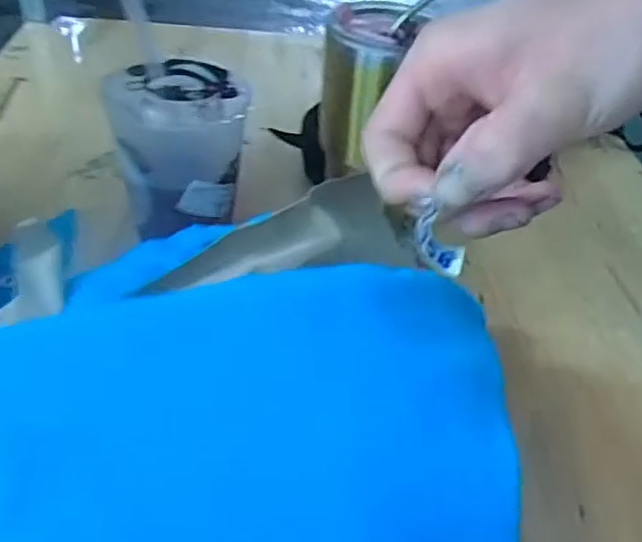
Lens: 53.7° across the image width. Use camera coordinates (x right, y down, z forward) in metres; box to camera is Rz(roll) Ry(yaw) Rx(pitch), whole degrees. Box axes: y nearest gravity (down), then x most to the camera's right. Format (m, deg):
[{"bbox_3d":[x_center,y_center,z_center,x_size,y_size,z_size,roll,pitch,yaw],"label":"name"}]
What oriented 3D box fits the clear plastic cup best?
[{"bbox_3d":[-0.115,-0.097,0.511,0.097,0.109,0.093,4,41,-3],"label":"clear plastic cup"}]

